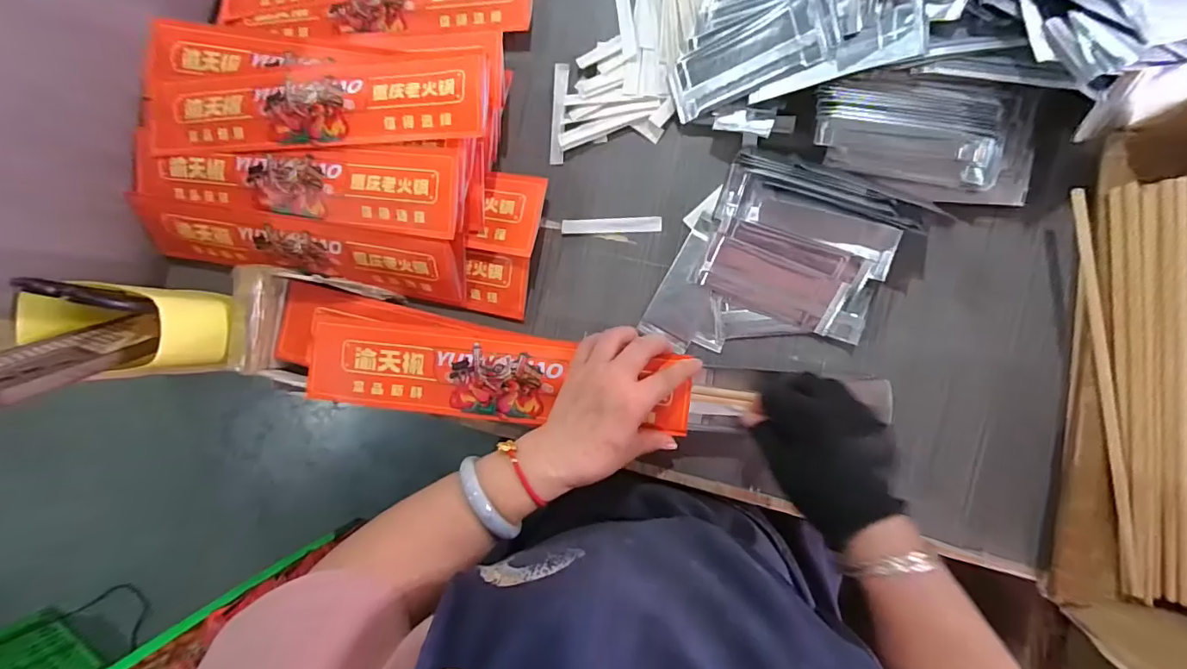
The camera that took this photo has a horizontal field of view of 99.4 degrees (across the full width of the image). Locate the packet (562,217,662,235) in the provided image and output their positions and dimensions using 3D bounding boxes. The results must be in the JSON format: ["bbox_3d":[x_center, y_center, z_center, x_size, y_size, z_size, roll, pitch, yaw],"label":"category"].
[{"bbox_3d":[0.017,-0.101,0.467,0.091,0.007,0.014,0,90,10],"label":"packet"}]

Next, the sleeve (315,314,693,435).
[{"bbox_3d":[-0.084,0.039,0.438,0.330,0.015,0.074,7,92,5],"label":"sleeve"}]

